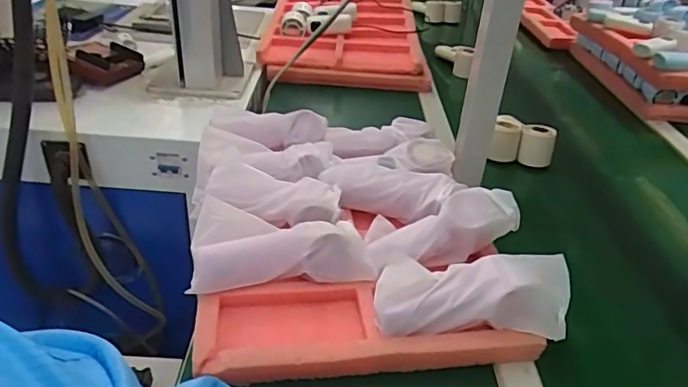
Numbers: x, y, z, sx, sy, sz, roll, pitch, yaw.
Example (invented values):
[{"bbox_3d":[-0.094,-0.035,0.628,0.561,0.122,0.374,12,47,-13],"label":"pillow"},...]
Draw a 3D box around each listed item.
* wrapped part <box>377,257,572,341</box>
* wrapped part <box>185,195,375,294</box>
[{"bbox_3d":[0.124,0.098,0.528,0.186,0.049,0.074,2,33,-4],"label":"wrapped part"},{"bbox_3d":[-0.064,0.052,0.552,0.178,0.053,0.070,-1,34,-9],"label":"wrapped part"}]

